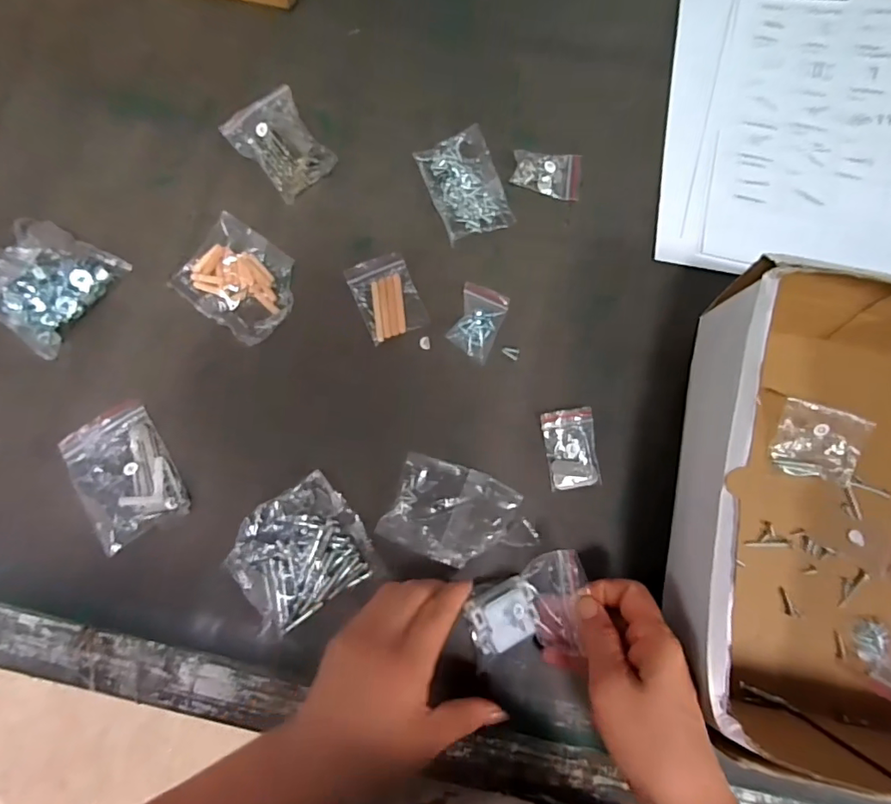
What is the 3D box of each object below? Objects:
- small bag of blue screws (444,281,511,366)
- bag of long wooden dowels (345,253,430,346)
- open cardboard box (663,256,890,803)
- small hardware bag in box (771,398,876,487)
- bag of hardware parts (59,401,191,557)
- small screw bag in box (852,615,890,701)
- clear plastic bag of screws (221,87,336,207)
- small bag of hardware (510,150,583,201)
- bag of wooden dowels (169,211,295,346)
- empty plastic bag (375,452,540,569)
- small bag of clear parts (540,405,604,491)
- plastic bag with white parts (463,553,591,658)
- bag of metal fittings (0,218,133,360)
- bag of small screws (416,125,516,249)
[{"bbox_3d":[0.025,-0.064,0.407,0.036,0.009,0.054,23,80,5],"label":"small bag of blue screws"},{"bbox_3d":[-0.048,-0.085,0.412,0.048,0.004,0.067,-22,79,-4],"label":"bag of long wooden dowels"},{"bbox_3d":[0.272,0.070,0.336,0.214,0.093,0.293,11,79,3],"label":"open cardboard box"},{"bbox_3d":[0.282,0.030,0.384,0.060,0.017,0.054,12,102,14],"label":"small hardware bag in box"},{"bbox_3d":[-0.243,0.052,0.378,0.065,0.028,0.103,-33,80,-6],"label":"bag of hardware parts"},{"bbox_3d":[0.307,0.181,0.359,0.028,0.011,0.053,1,79,1],"label":"small screw bag in box"},{"bbox_3d":[-0.139,-0.222,0.428,0.064,0.027,0.092,-42,81,-7],"label":"clear plastic bag of screws"},{"bbox_3d":[0.086,-0.192,0.434,0.057,0.017,0.035,8,79,2],"label":"small bag of hardware"},{"bbox_3d":[-0.164,-0.097,0.411,0.090,0.012,0.077,35,81,7],"label":"bag of wooden dowels"},{"bbox_3d":[0.013,0.084,0.373,0.108,0.023,0.067,21,80,4],"label":"empty plastic bag"},{"bbox_3d":[0.096,0.035,0.386,0.038,0.013,0.060,-9,79,-1],"label":"small bag of clear parts"},{"bbox_3d":[0.054,0.137,0.352,0.074,0.033,0.065,-2,79,0],"label":"plastic bag with white parts"},{"bbox_3d":[-0.322,-0.097,0.400,0.082,0.040,0.095,32,81,6],"label":"bag of metal fittings"},{"bbox_3d":[0.016,-0.182,0.427,0.056,0.015,0.090,-19,79,-3],"label":"bag of small screws"}]

